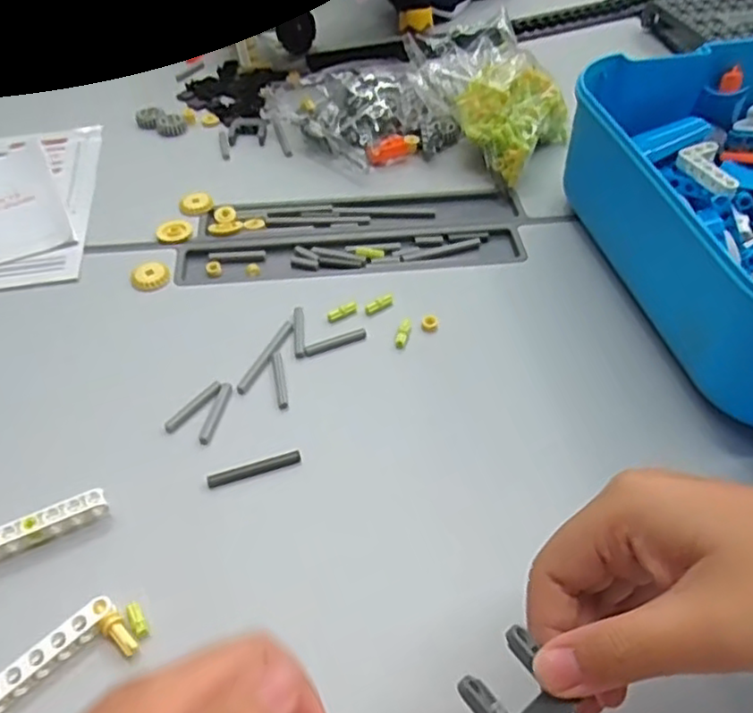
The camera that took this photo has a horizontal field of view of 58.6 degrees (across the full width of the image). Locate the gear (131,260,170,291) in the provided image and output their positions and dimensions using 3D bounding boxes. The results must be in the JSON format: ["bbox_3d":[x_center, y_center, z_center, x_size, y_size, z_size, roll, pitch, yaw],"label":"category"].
[{"bbox_3d":[-0.153,-0.055,0.454,0.025,0.008,0.023,-18,52,-15],"label":"gear"}]

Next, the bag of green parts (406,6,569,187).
[{"bbox_3d":[0.093,-0.207,0.538,0.105,0.088,0.101,30,55,23],"label":"bag of green parts"}]

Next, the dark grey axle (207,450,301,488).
[{"bbox_3d":[-0.064,0.059,0.351,0.049,0.004,0.006,-15,51,-13],"label":"dark grey axle"}]

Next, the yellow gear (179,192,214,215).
[{"bbox_3d":[-0.136,-0.116,0.510,0.021,0.008,0.021,0,49,0],"label":"yellow gear"}]

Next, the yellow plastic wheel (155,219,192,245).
[{"bbox_3d":[-0.146,-0.090,0.486,0.025,0.006,0.021,-19,52,-16],"label":"yellow plastic wheel"}]

